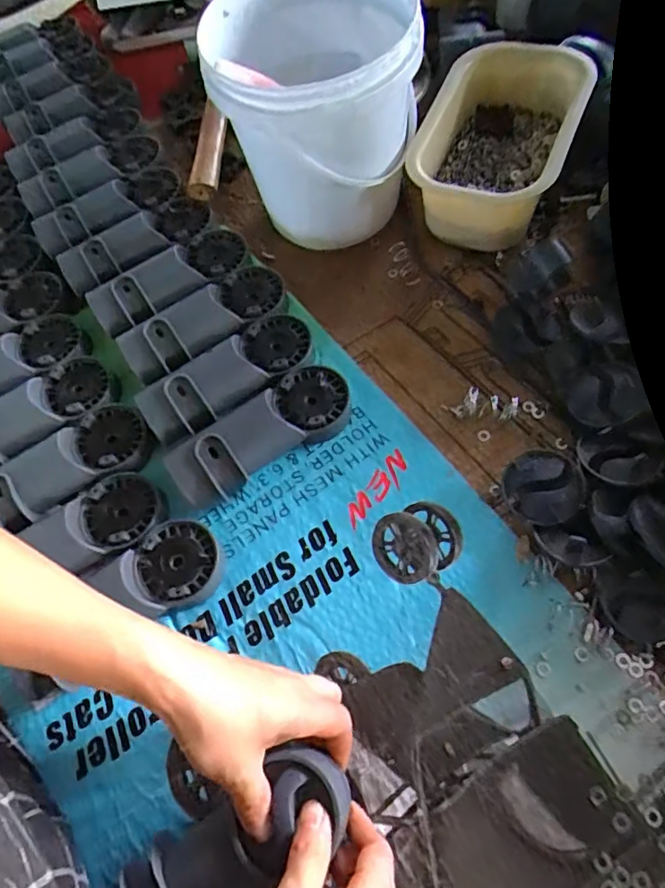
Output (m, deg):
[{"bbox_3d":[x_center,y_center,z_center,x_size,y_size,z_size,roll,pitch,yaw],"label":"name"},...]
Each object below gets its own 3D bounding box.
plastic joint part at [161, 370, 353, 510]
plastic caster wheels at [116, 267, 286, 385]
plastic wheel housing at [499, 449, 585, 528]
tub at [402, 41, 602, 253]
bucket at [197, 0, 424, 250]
[{"bbox_3d":[-0.058,-0.009,0.449,0.164,0.044,0.061,-37,66,-9],"label":"plastic joint part"},{"bbox_3d":[-0.118,-0.117,0.503,0.158,0.026,0.066,-35,68,-12],"label":"plastic caster wheels"},{"bbox_3d":[0.160,0.036,0.410,0.052,0.030,0.054,-1,65,3],"label":"plastic wheel housing"},{"bbox_3d":[0.160,-0.287,0.521,0.132,0.089,0.221,17,69,15],"label":"tub"},{"bbox_3d":[-0.014,-0.299,0.493,0.169,0.166,0.170,-1,65,3],"label":"bucket"}]

